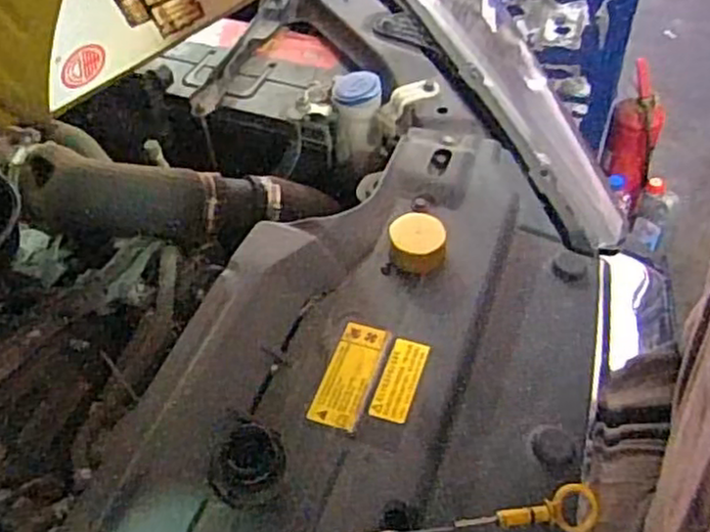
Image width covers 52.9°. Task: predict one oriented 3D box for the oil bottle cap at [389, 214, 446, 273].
[{"bbox_3d":[0.051,-0.019,0.587,0.045,0.025,0.042,-1,49,2],"label":"oil bottle cap"}]

